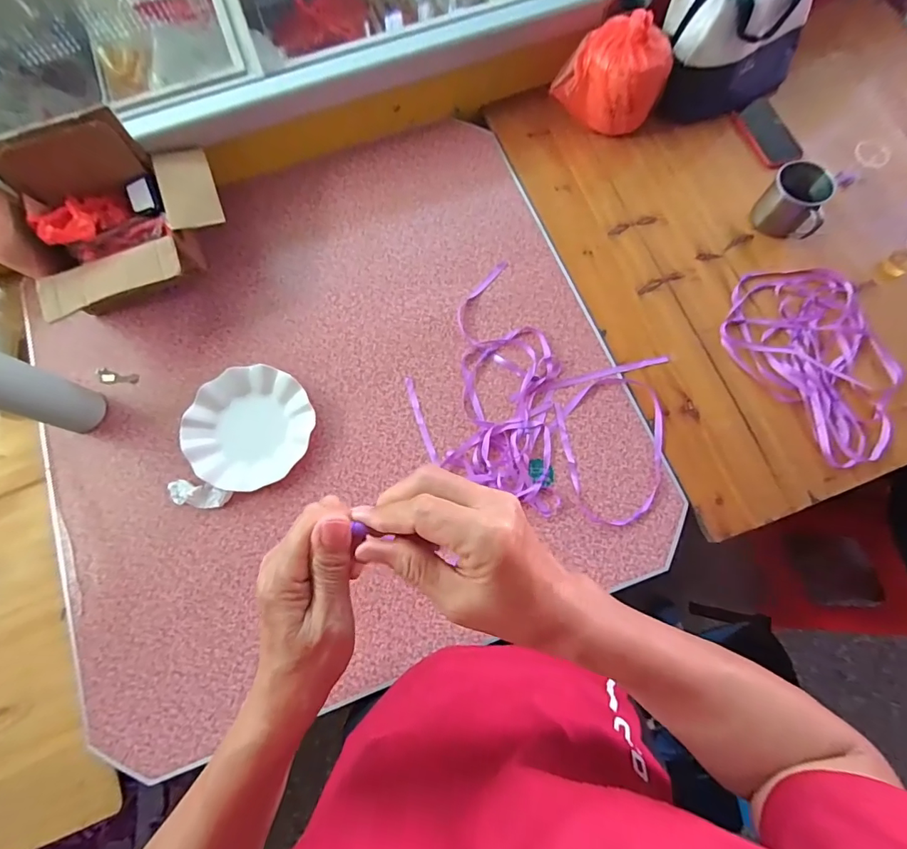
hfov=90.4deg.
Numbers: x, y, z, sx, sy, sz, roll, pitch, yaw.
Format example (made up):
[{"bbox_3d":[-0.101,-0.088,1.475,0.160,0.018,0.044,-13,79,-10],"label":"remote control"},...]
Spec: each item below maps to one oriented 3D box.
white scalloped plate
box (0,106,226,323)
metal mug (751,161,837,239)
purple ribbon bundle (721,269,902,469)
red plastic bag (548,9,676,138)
[{"bbox_3d":[-0.302,0.004,0.667,0.175,0.024,0.181,0,76,1],"label":"white scalloped plate"},{"bbox_3d":[-0.484,-0.282,0.666,0.280,0.183,0.223,-20,76,-5],"label":"box"},{"bbox_3d":[0.545,-0.352,0.721,0.101,0.080,0.069,42,80,10],"label":"metal mug"},{"bbox_3d":[0.561,-0.108,0.688,0.222,0.017,0.305,-29,77,-7],"label":"purple ribbon bundle"},{"bbox_3d":[0.264,-0.584,0.747,0.167,0.158,0.116,24,77,7],"label":"red plastic bag"}]

